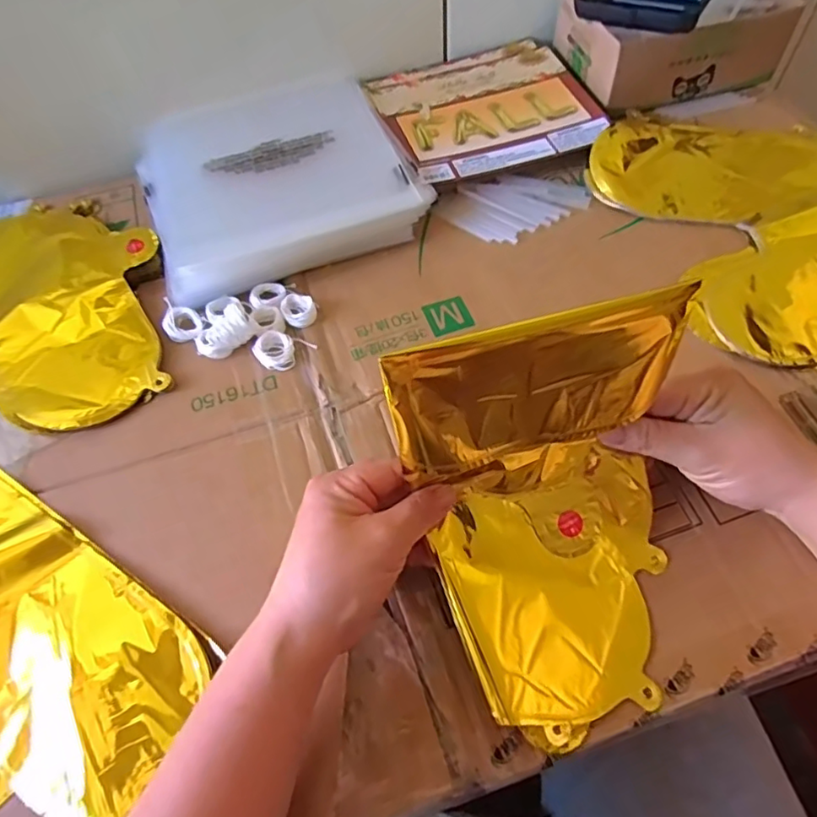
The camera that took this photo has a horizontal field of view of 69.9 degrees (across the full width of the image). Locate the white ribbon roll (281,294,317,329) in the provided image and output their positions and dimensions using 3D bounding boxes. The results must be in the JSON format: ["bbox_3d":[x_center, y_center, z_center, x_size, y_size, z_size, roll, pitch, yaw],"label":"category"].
[{"bbox_3d":[-0.085,-0.077,0.455,0.025,0.009,0.028,-26,62,-11],"label":"white ribbon roll"}]

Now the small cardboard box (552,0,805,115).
[{"bbox_3d":[0.250,-0.362,0.559,0.191,0.063,0.144,-12,60,-4],"label":"small cardboard box"}]

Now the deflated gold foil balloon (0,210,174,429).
[{"bbox_3d":[-0.402,-0.072,0.465,0.412,0.014,0.225,-7,60,-1],"label":"deflated gold foil balloon"}]

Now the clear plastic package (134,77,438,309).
[{"bbox_3d":[-0.125,-0.220,0.537,0.226,0.024,0.247,-22,61,-9],"label":"clear plastic package"}]

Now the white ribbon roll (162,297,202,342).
[{"bbox_3d":[-0.177,-0.069,0.452,0.027,0.013,0.037,-34,64,-15],"label":"white ribbon roll"}]

